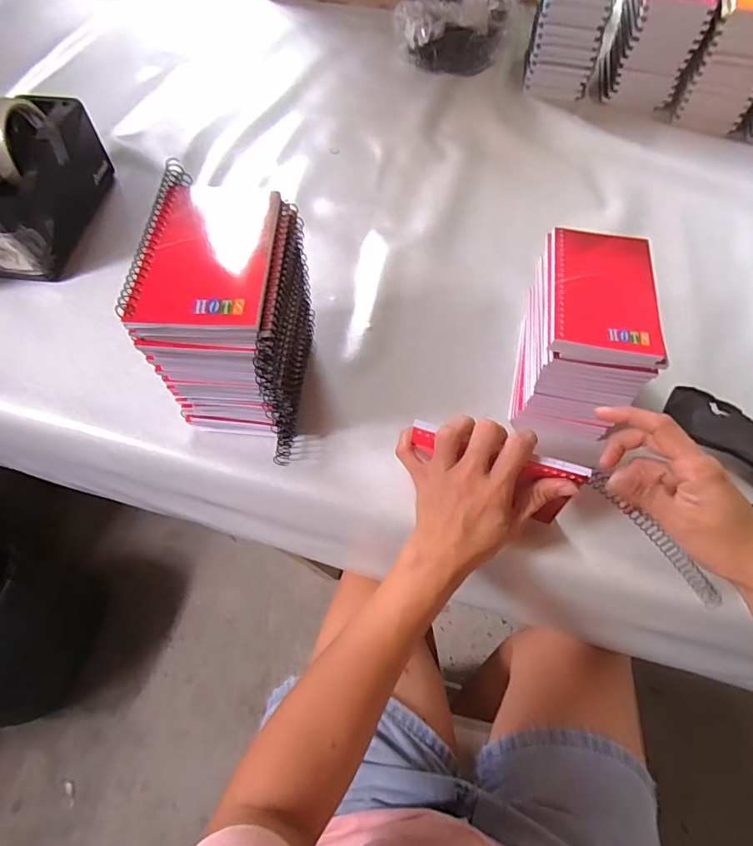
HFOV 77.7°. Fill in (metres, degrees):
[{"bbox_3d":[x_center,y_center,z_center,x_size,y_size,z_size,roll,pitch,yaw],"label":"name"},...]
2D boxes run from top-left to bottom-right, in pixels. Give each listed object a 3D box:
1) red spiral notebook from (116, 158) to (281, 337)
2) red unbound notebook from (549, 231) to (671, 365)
[{"bbox_3d":[-0.114,-0.121,0.317,0.086,0.017,0.155,0,62,-1],"label":"red spiral notebook"},{"bbox_3d":[0.186,-0.108,0.382,0.084,0.011,0.132,11,61,5],"label":"red unbound notebook"}]

